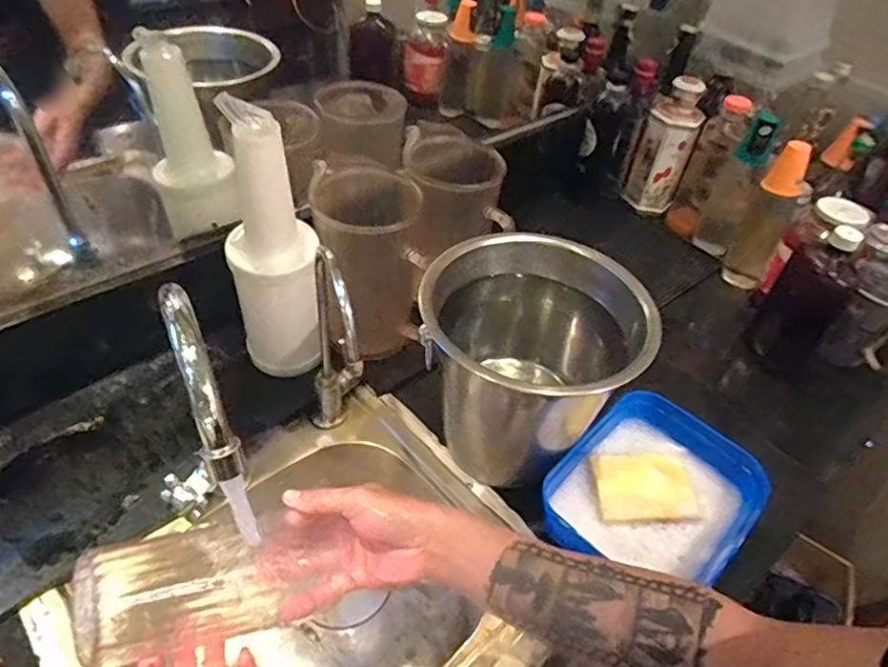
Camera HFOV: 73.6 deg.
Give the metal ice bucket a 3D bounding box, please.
[{"bbox_3d":[0.077,0.049,0.609,0.202,0.213,0.194,4,45,-4],"label":"metal ice bucket"}]

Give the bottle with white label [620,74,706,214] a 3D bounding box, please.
[{"bbox_3d":[0.373,-0.316,1.008,0.087,0.206,0.060,19,46,12],"label":"bottle with white label"}]

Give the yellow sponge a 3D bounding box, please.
[{"bbox_3d":[0.205,0.153,0.603,0.100,0.013,0.071,1,45,-6],"label":"yellow sponge"}]

